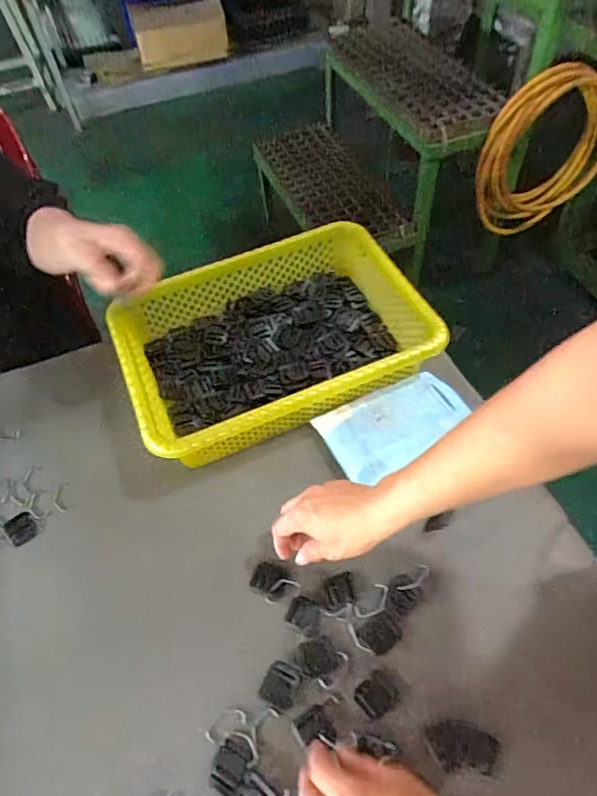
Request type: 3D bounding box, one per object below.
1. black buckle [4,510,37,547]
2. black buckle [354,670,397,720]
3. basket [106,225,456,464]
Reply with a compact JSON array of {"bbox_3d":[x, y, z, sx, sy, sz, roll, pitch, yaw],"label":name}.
[{"bbox_3d":[-0.309,0.145,0.580,0.029,0.004,0.036,-36,59,-19],"label":"black buckle"},{"bbox_3d":[0.070,0.263,0.460,0.035,0.004,0.031,-35,59,-18],"label":"black buckle"},{"bbox_3d":[-0.032,-0.069,0.648,0.347,0.089,0.247,-22,56,-10],"label":"basket"}]

